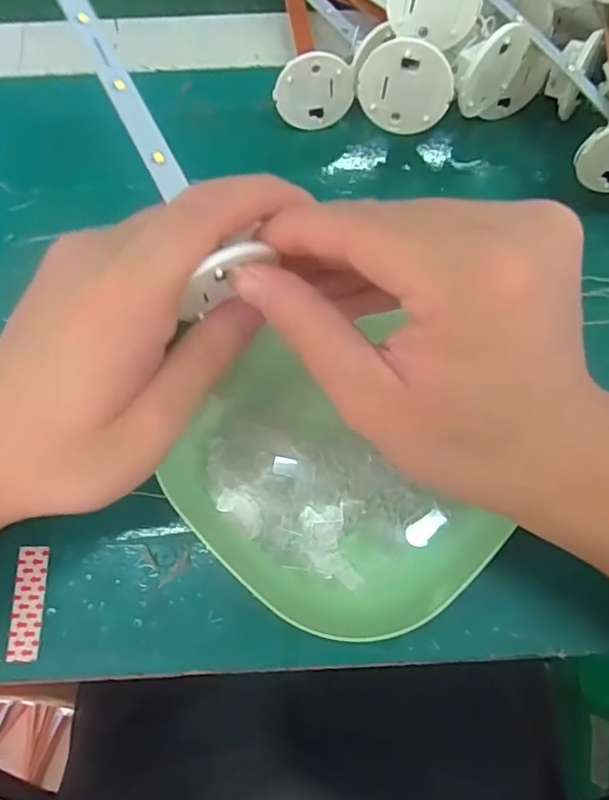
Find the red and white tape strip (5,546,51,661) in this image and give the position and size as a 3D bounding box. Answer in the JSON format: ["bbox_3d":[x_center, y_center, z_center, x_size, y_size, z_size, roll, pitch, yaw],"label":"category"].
[{"bbox_3d":[-0.113,0.083,0.226,0.012,0.004,0.044,3,74,-12],"label":"red and white tape strip"}]

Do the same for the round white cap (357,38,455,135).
[{"bbox_3d":[0.042,-0.130,0.232,0.038,0.035,0.010,9,73,4],"label":"round white cap"}]

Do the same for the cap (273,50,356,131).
[{"bbox_3d":[0.005,-0.152,0.273,0.038,0.034,0.010,-12,73,-3],"label":"cap"}]

